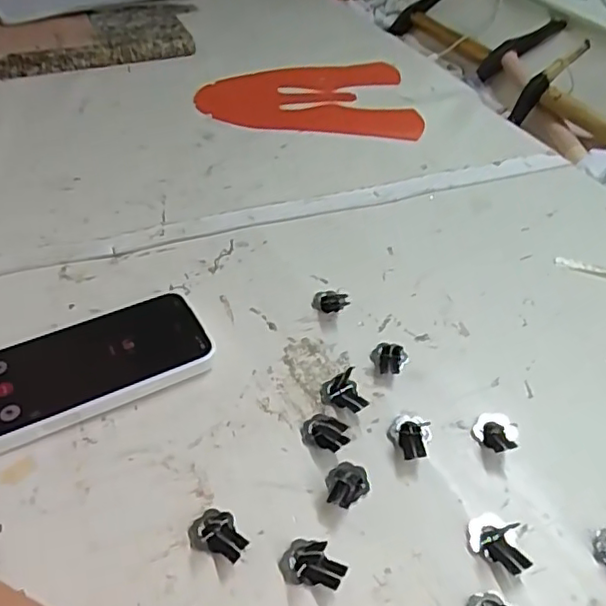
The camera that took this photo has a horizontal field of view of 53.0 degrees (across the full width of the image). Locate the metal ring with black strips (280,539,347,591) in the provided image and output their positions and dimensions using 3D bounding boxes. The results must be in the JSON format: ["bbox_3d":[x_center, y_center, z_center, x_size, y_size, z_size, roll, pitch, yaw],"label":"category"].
[{"bbox_3d":[0.006,0.137,0.324,0.036,0.017,0.023,10,43,10],"label":"metal ring with black strips"}]

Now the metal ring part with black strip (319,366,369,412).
[{"bbox_3d":[0.027,0.060,0.409,0.029,0.019,0.028,-1,43,-3],"label":"metal ring part with black strip"}]

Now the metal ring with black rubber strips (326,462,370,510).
[{"bbox_3d":[0.027,0.107,0.361,0.024,0.014,0.031,1,42,0],"label":"metal ring with black rubber strips"}]

